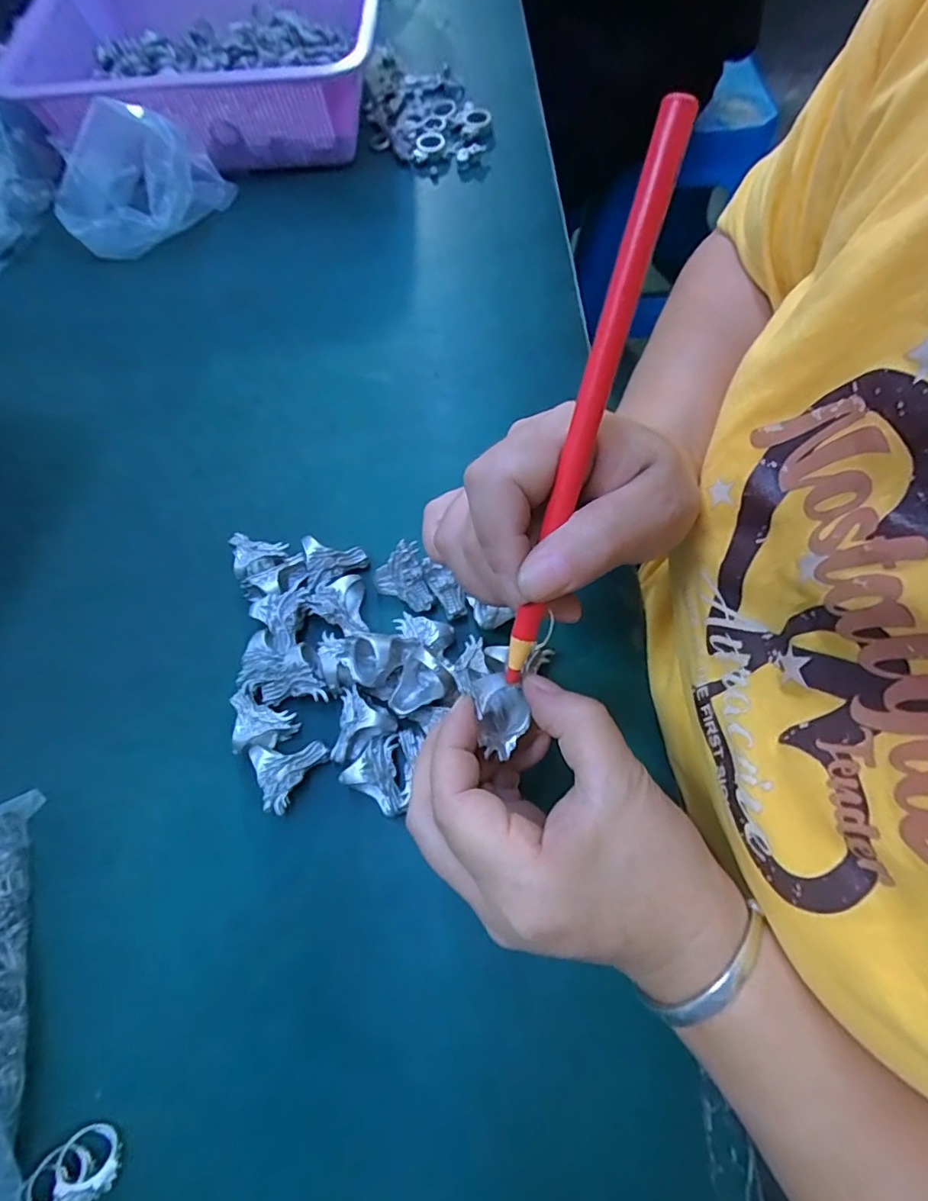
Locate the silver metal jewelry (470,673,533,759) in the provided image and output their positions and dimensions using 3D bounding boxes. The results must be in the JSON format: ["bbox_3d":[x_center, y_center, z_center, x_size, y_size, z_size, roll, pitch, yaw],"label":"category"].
[{"bbox_3d":[0.015,0.043,0.208,0.020,0.019,0.027,-9,66,-1],"label":"silver metal jewelry"}]

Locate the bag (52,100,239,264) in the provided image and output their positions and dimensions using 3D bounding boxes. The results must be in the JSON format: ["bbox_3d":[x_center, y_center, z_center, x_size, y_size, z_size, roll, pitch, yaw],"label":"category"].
[{"bbox_3d":[-0.258,-0.328,0.425,0.133,0.077,0.067,-16,66,-4],"label":"bag"}]

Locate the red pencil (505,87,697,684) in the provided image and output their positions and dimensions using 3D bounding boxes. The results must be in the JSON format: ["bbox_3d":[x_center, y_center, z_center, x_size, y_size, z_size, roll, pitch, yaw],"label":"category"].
[{"bbox_3d":[0.035,-0.047,0.166,0.009,0.006,0.166,18,113,11],"label":"red pencil"}]

